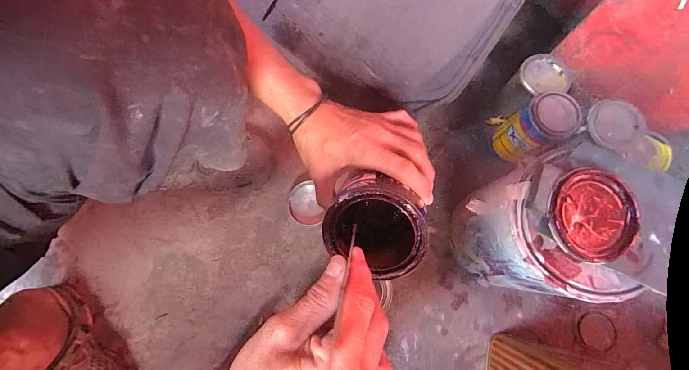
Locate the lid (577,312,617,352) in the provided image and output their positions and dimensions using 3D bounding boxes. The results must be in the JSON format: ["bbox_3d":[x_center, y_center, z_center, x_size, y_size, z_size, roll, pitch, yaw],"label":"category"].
[{"bbox_3d":[0.381,0.221,0.485,0.051,0.009,0.052,7,76,2],"label":"lid"}]

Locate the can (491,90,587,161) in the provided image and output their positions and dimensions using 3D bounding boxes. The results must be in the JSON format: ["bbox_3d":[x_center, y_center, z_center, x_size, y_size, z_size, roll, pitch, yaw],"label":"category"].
[{"bbox_3d":[0.284,-0.080,0.497,0.064,0.142,0.064,0,77,-1],"label":"can"}]

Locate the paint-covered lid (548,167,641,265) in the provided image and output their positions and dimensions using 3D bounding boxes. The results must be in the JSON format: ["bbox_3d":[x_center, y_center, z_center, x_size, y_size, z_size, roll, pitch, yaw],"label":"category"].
[{"bbox_3d":[0.241,0.028,0.312,0.083,0.014,0.085,0,77,-1],"label":"paint-covered lid"}]

